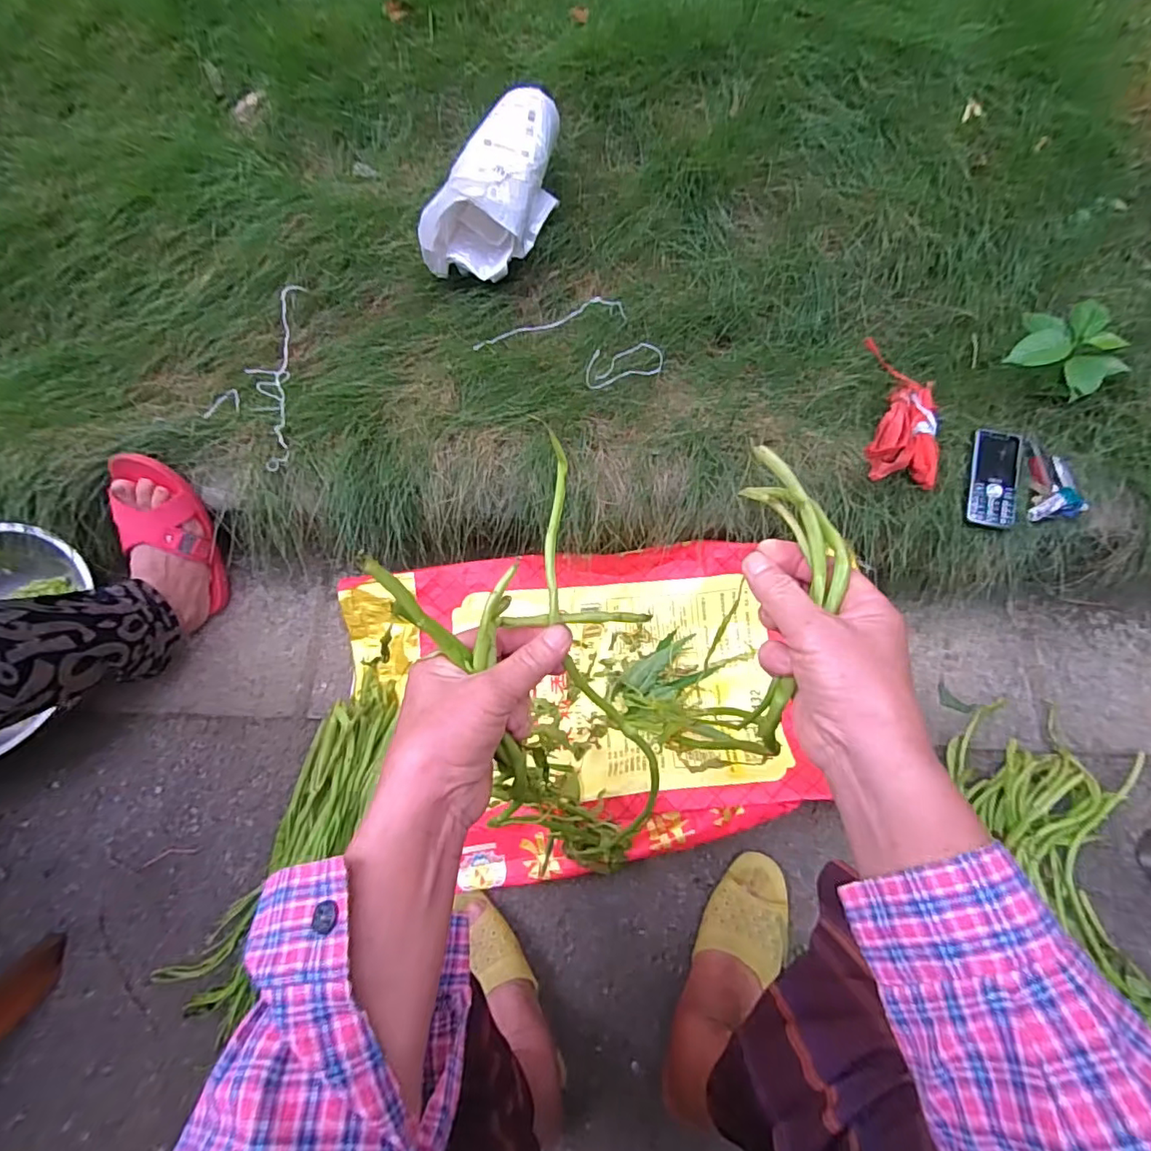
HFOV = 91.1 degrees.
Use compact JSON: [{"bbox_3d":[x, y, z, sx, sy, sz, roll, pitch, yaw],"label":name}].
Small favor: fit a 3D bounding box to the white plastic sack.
[{"bbox_3d":[-0.101,-0.575,0.838,0.127,0.114,0.297,22,72,9],"label":"white plastic sack"}]

